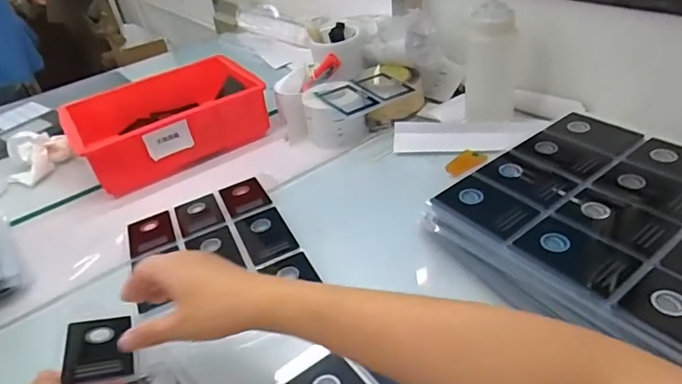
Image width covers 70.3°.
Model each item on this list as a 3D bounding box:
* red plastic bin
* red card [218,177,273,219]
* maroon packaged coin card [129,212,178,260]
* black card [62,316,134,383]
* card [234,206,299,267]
[{"bbox_3d":[-0.281,-0.119,0.800,0.286,0.092,0.182,-26,37,-21],"label":"red plastic bin"},{"bbox_3d":[-0.134,0.006,0.670,0.056,0.004,0.089,-22,32,-14],"label":"red card"},{"bbox_3d":[-0.246,0.054,0.628,0.055,0.004,0.091,-20,30,-18],"label":"maroon packaged coin card"},{"bbox_3d":[-0.225,0.144,0.451,0.055,0.009,0.088,-4,26,-24],"label":"black card"},{"bbox_3d":[-0.092,0.051,0.592,0.056,0.005,0.089,-21,39,-15],"label":"card"}]

